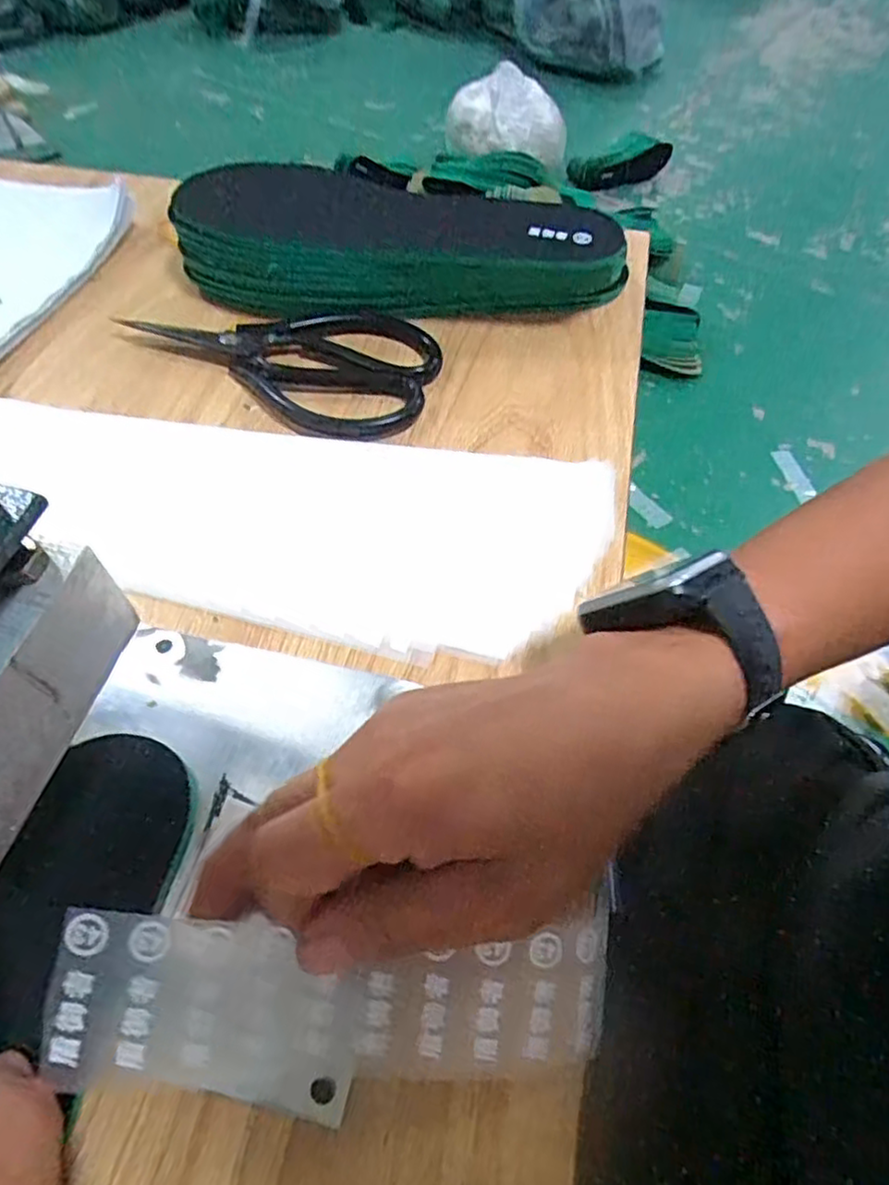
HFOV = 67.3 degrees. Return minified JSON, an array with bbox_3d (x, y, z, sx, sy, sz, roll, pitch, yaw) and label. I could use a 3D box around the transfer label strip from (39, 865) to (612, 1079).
[{"bbox_3d":[-0.025,0.111,0.189,0.153,0.012,0.044,8,86,-14],"label":"transfer label strip"}]

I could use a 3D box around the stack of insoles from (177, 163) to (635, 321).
[{"bbox_3d":[-0.028,-0.202,0.400,0.262,0.058,0.062,5,56,1],"label":"stack of insoles"}]

